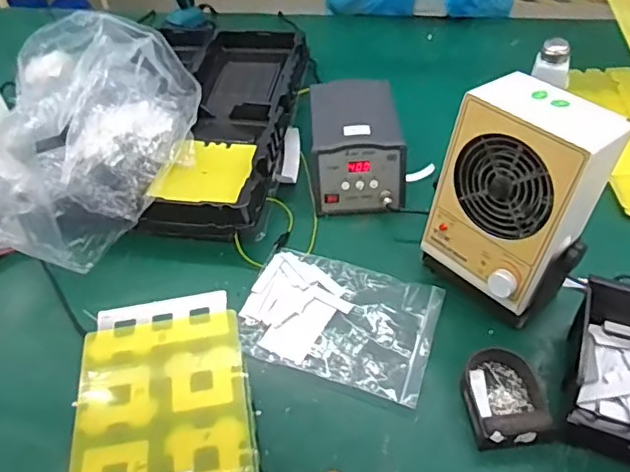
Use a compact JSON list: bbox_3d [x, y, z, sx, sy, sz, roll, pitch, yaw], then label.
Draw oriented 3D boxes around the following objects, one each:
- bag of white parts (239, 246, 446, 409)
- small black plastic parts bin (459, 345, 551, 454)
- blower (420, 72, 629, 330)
[{"bbox_3d":[0.027,0.097,0.686,0.230,0.018,0.166,14,50,16],"label":"bag of white parts"},{"bbox_3d":[0.198,0.171,0.599,0.075,0.031,0.107,-4,48,1],"label":"small black plastic parts bin"},{"bbox_3d":[0.225,-0.032,0.630,0.128,0.235,0.155,-31,53,-22],"label":"blower"}]

